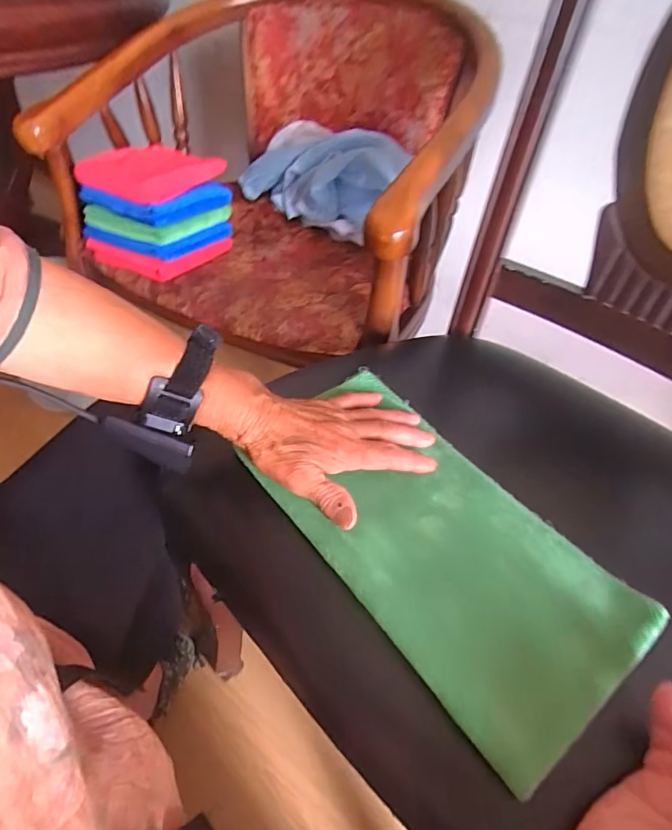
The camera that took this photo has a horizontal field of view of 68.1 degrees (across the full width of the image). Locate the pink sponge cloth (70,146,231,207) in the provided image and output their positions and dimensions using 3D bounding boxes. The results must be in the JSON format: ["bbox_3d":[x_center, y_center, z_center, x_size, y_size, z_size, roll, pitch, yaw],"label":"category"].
[{"bbox_3d":[-0.293,-0.391,0.794,0.175,0.036,0.160,26,46,20],"label":"pink sponge cloth"}]

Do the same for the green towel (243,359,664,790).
[{"bbox_3d":[0.065,0.078,0.379,0.161,0.016,0.307,-25,51,-30],"label":"green towel"}]

